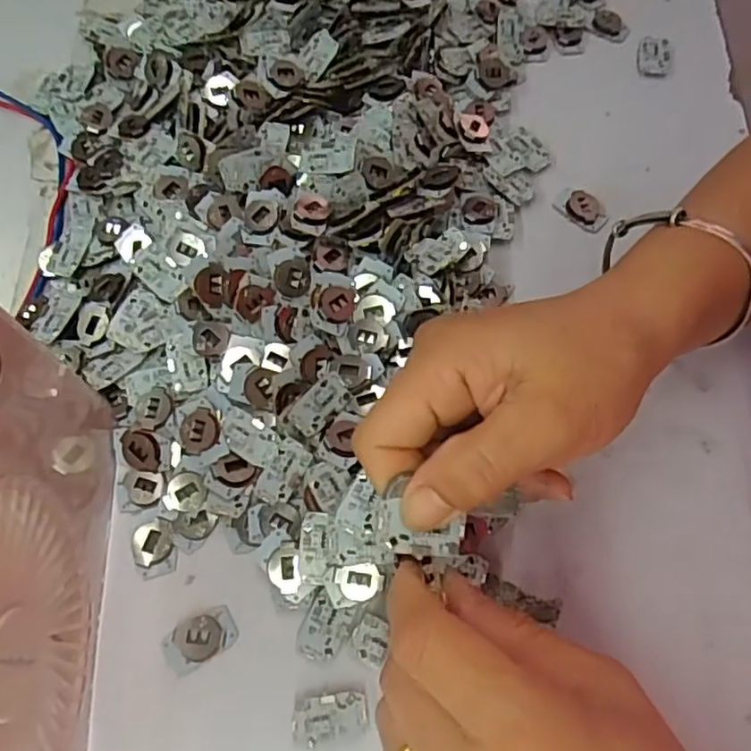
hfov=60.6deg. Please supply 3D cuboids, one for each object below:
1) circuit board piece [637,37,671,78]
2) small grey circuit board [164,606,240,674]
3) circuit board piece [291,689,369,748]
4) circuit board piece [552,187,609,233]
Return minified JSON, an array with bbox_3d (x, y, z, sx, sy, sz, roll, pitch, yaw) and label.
[{"bbox_3d":[0.173,-0.197,0.399,0.019,0.006,0.028,6,68,3],"label":"circuit board piece"},{"bbox_3d":[-0.075,0.111,0.273,0.030,0.004,0.019,-26,70,-10],"label":"small grey circuit board"},{"bbox_3d":[-0.018,0.138,0.260,0.030,0.004,0.019,-5,67,-2],"label":"circuit board piece"},{"bbox_3d":[0.113,-0.092,0.354,0.030,0.004,0.019,35,72,14],"label":"circuit board piece"}]

